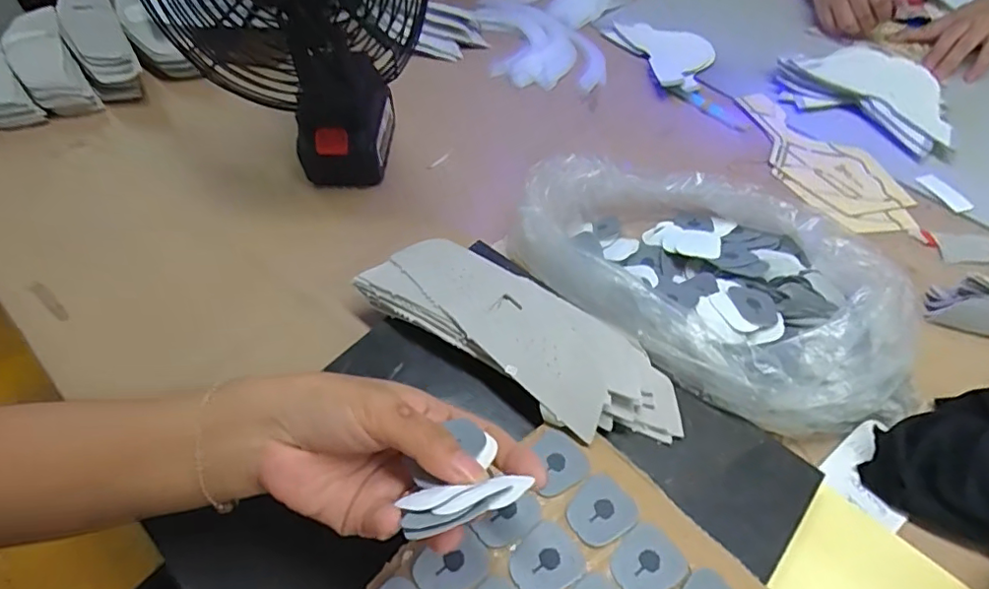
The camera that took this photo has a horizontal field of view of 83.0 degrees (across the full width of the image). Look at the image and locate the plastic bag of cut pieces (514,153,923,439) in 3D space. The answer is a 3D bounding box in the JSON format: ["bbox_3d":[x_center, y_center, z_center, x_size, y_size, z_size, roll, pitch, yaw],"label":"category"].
[{"bbox_3d":[0.163,-0.018,0.435,0.313,0.062,0.188,31,59,22],"label":"plastic bag of cut pieces"}]

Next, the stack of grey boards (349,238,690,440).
[{"bbox_3d":[0.012,0.029,0.393,0.246,0.036,0.076,27,58,20],"label":"stack of grey boards"}]

